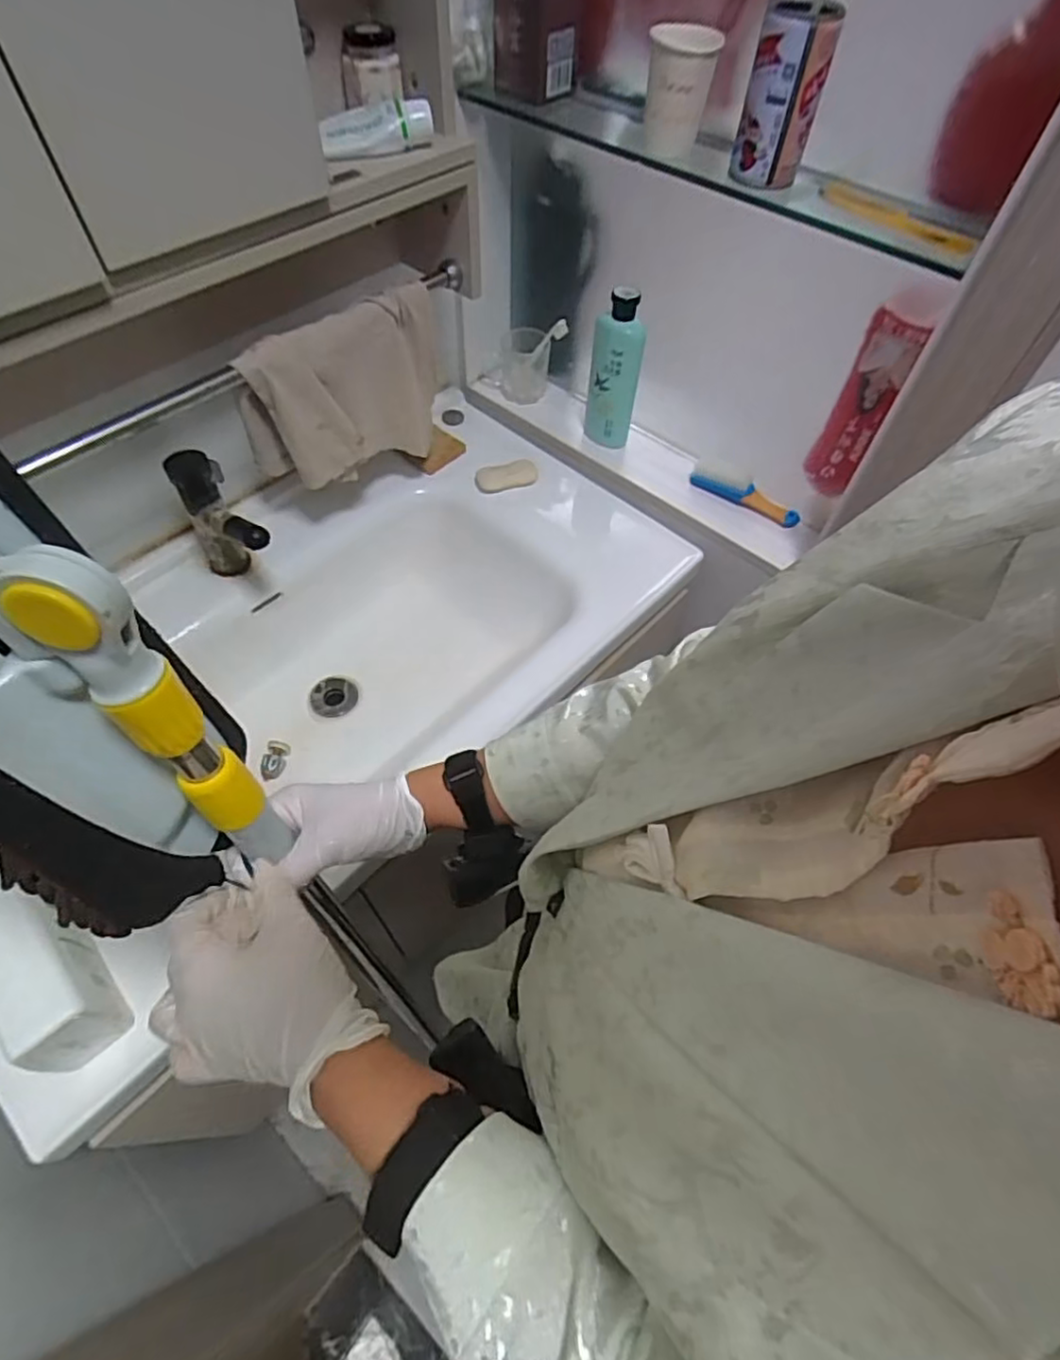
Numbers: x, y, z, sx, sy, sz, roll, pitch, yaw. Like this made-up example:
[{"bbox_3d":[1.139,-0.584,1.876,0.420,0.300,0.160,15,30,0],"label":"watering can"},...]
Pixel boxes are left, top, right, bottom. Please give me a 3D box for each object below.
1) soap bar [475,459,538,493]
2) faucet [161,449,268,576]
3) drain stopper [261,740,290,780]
[{"bbox_3d":[-0.033,-0.297,0.940,0.088,0.016,0.040,-13,58,-10],"label":"soap bar"},{"bbox_3d":[-0.347,-0.164,0.748,0.059,0.165,0.154,-31,63,-21],"label":"faucet"},{"bbox_3d":[-0.324,0.101,0.822,0.022,0.029,0.047,13,57,6],"label":"drain stopper"}]

